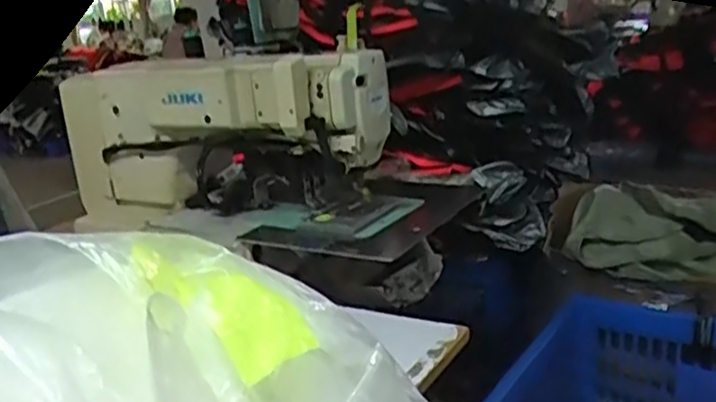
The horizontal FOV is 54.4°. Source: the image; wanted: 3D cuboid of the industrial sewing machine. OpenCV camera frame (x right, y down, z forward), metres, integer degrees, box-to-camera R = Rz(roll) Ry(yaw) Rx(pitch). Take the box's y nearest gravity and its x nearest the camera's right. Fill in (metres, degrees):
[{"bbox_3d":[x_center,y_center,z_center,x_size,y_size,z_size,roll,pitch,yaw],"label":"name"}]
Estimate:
[{"bbox_3d":[-0.260,-0.104,1.185,0.624,0.262,0.181,4,19,30],"label":"industrial sewing machine"}]

